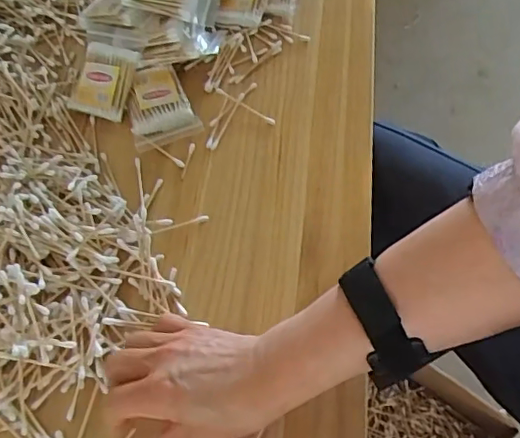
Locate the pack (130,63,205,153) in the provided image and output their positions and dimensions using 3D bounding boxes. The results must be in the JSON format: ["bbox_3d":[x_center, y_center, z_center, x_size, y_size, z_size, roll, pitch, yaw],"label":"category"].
[{"bbox_3d":[-0.103,-0.113,0.559,0.063,0.022,0.085,-21,60,-9],"label":"pack"}]

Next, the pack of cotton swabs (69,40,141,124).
[{"bbox_3d":[-0.153,-0.136,0.549,0.055,0.016,0.069,16,92,10],"label":"pack of cotton swabs"}]

